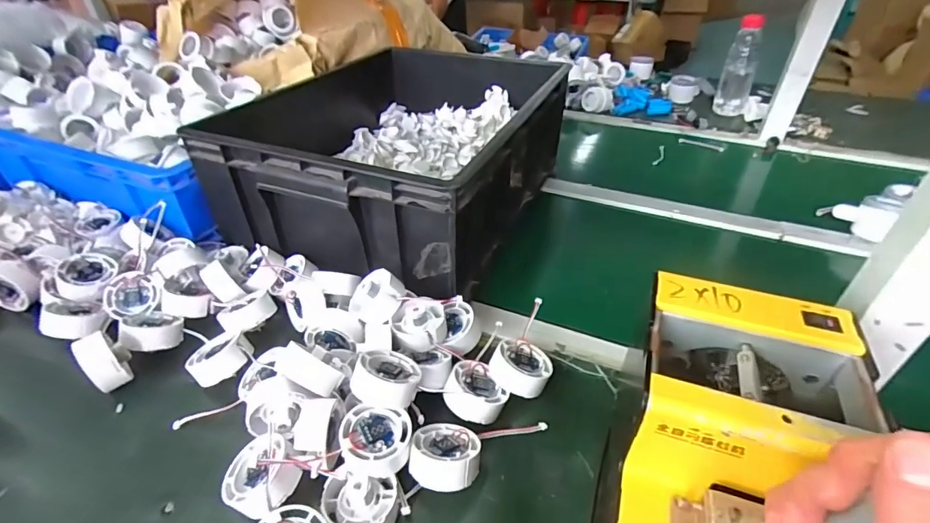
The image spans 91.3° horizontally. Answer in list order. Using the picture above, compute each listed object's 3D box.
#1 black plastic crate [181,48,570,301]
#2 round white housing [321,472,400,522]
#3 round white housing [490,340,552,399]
[{"bbox_3d":[-0.089,-0.173,0.662,0.381,0.165,0.468,14,40,17],"label":"black plastic crate"},{"bbox_3d":[-0.076,0.178,0.329,0.052,0.034,0.044,-1,38,-2],"label":"round white housing"},{"bbox_3d":[0.057,0.100,0.425,0.050,0.024,0.050,18,26,-9],"label":"round white housing"}]

